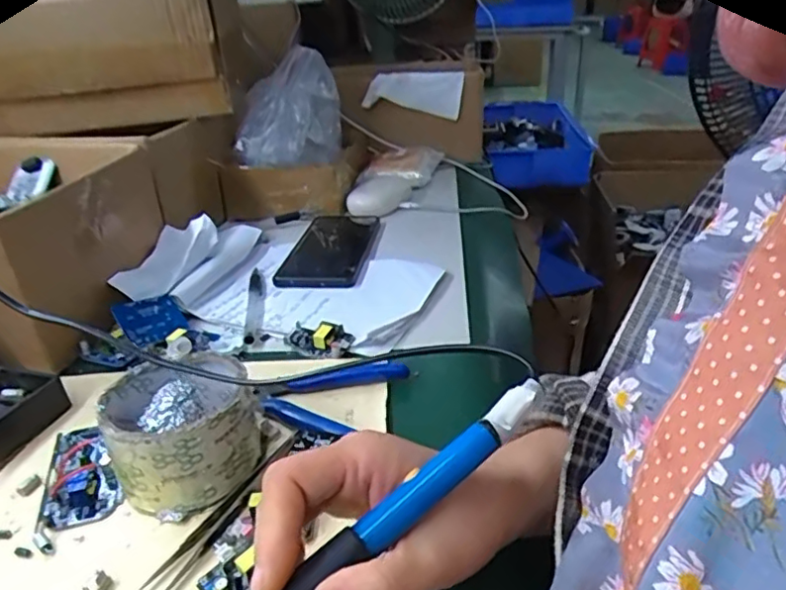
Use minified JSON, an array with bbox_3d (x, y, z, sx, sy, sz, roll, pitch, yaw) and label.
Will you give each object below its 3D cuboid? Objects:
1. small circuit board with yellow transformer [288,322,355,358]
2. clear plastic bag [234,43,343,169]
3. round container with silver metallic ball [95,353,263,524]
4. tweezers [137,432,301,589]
[{"bbox_3d":[-0.059,0.033,0.473,0.050,0.016,0.032,8,31,21],"label":"small circuit board with yellow transformer"},{"bbox_3d":[-0.127,-0.225,0.745,0.116,0.118,0.138,-5,28,0],"label":"clear plastic bag"},{"bbox_3d":[-0.119,0.076,0.354,0.078,0.055,0.078,-4,28,2],"label":"round container with silver metallic ball"},{"bbox_3d":[-0.090,0.114,0.327,0.015,0.012,0.114,12,32,28],"label":"tweezers"}]

